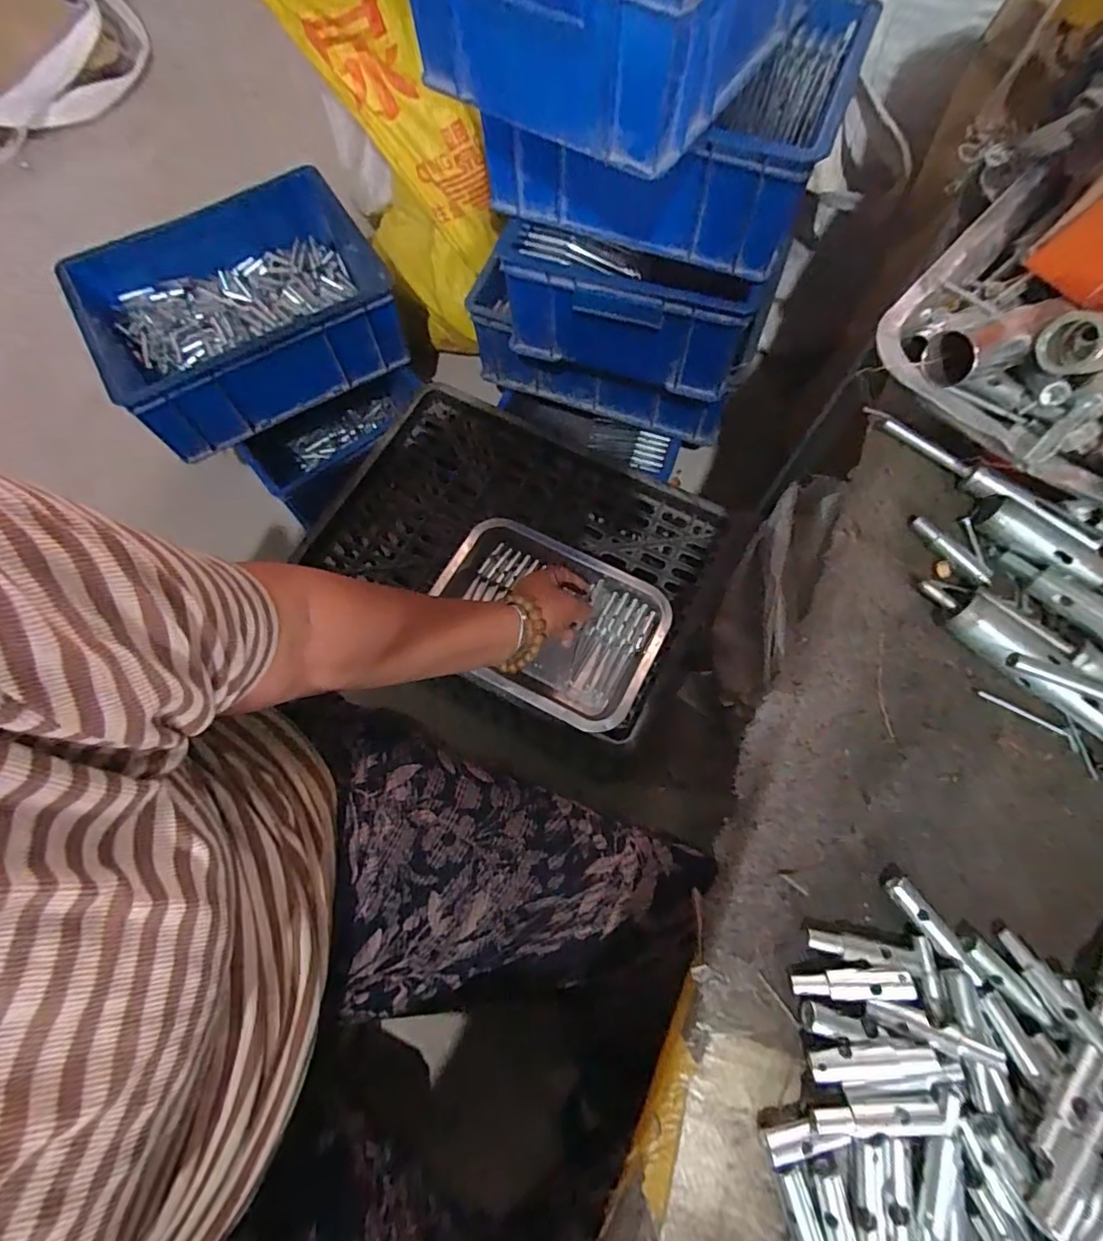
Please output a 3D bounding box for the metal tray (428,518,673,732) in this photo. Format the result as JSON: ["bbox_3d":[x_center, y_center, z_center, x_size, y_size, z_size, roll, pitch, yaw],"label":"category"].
[{"bbox_3d":[-0.006,-0.001,0.665,0.260,0.041,0.196,25,72,9],"label":"metal tray"}]

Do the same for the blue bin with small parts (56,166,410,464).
[{"bbox_3d":[-0.463,-0.474,0.887,0.430,0.142,0.316,-26,72,-9],"label":"blue bin with small parts"}]

